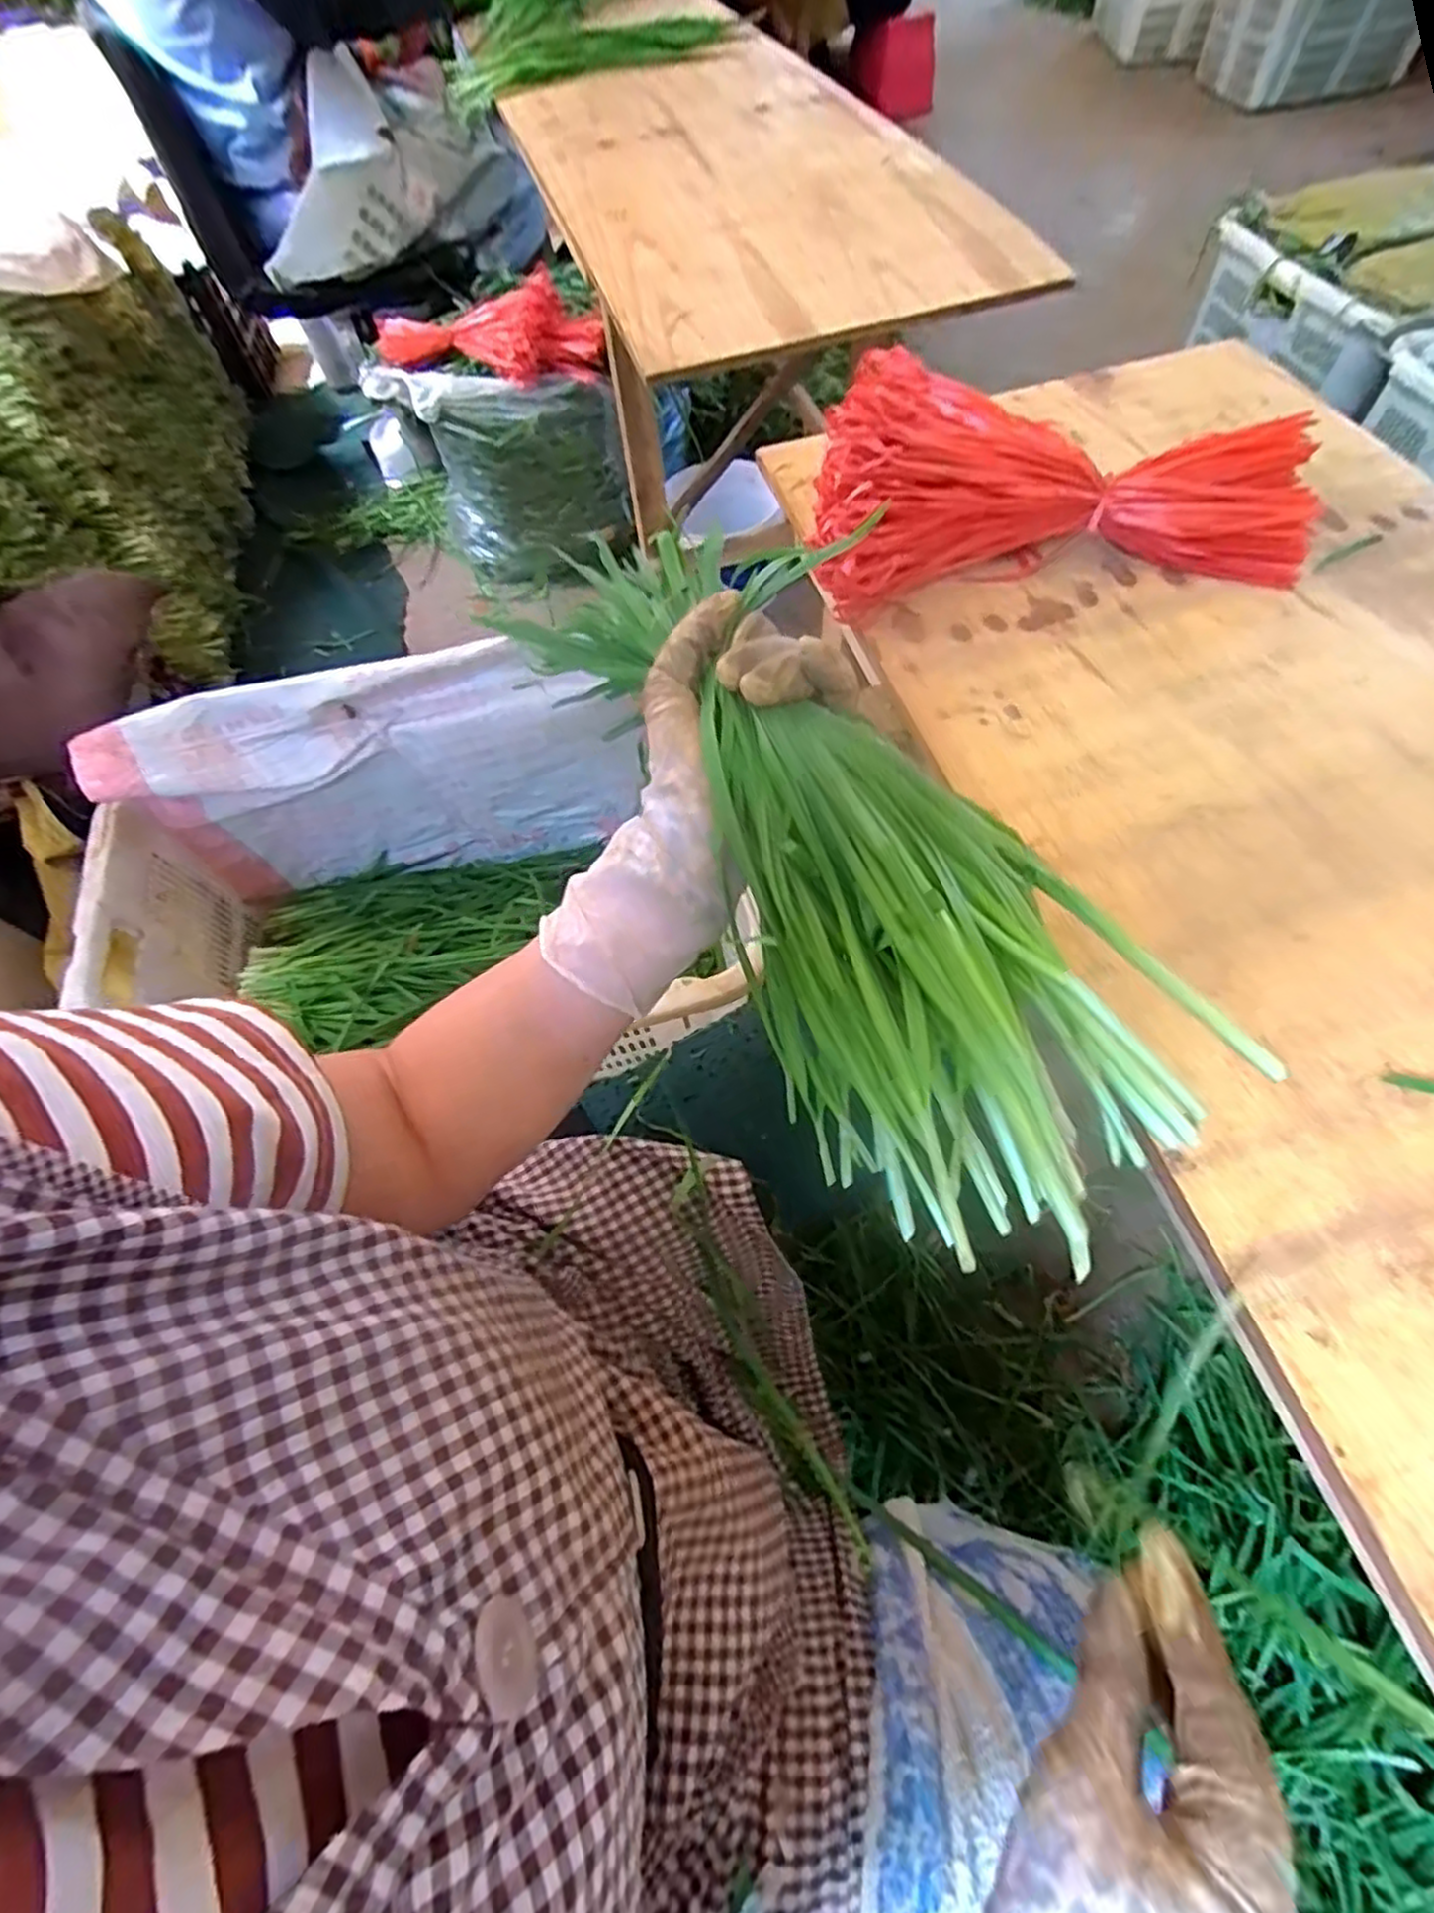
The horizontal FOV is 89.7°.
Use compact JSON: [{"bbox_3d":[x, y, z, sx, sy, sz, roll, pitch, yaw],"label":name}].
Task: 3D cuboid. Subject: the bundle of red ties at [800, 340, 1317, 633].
[{"bbox_3d":[0.235,-0.329,0.497,0.330,0.080,0.169,1,63,4],"label":"bundle of red ties"}]

